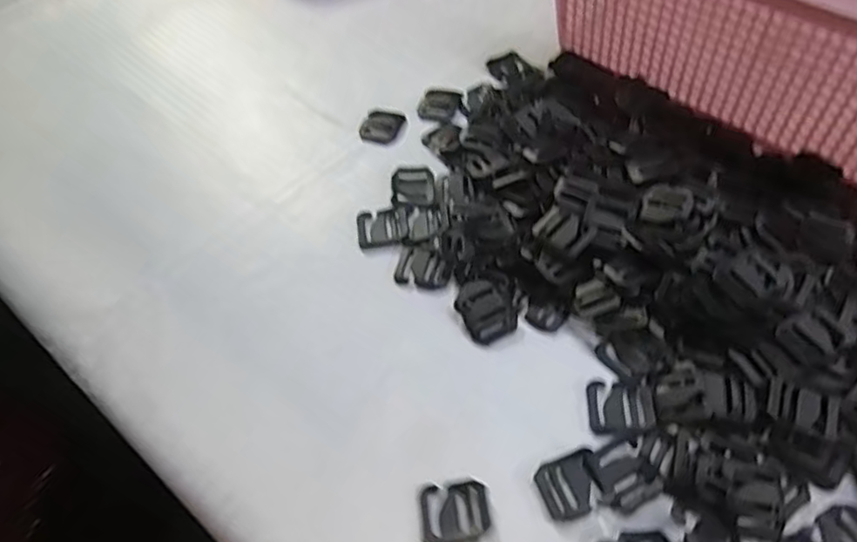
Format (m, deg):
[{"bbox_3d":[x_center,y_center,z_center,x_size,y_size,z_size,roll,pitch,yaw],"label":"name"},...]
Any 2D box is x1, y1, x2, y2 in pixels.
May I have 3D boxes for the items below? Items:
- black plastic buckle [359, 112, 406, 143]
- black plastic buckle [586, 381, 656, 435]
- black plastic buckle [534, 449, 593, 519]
[{"bbox_3d":[-0.036,-0.111,0.479,0.029,0.004,0.035,14,55,13],"label":"black plastic buckle"},{"bbox_3d":[0.104,0.073,0.337,0.034,0.005,0.028,-2,54,2],"label":"black plastic buckle"},{"bbox_3d":[0.071,0.107,0.313,0.031,0.004,0.029,-16,54,-9],"label":"black plastic buckle"}]

